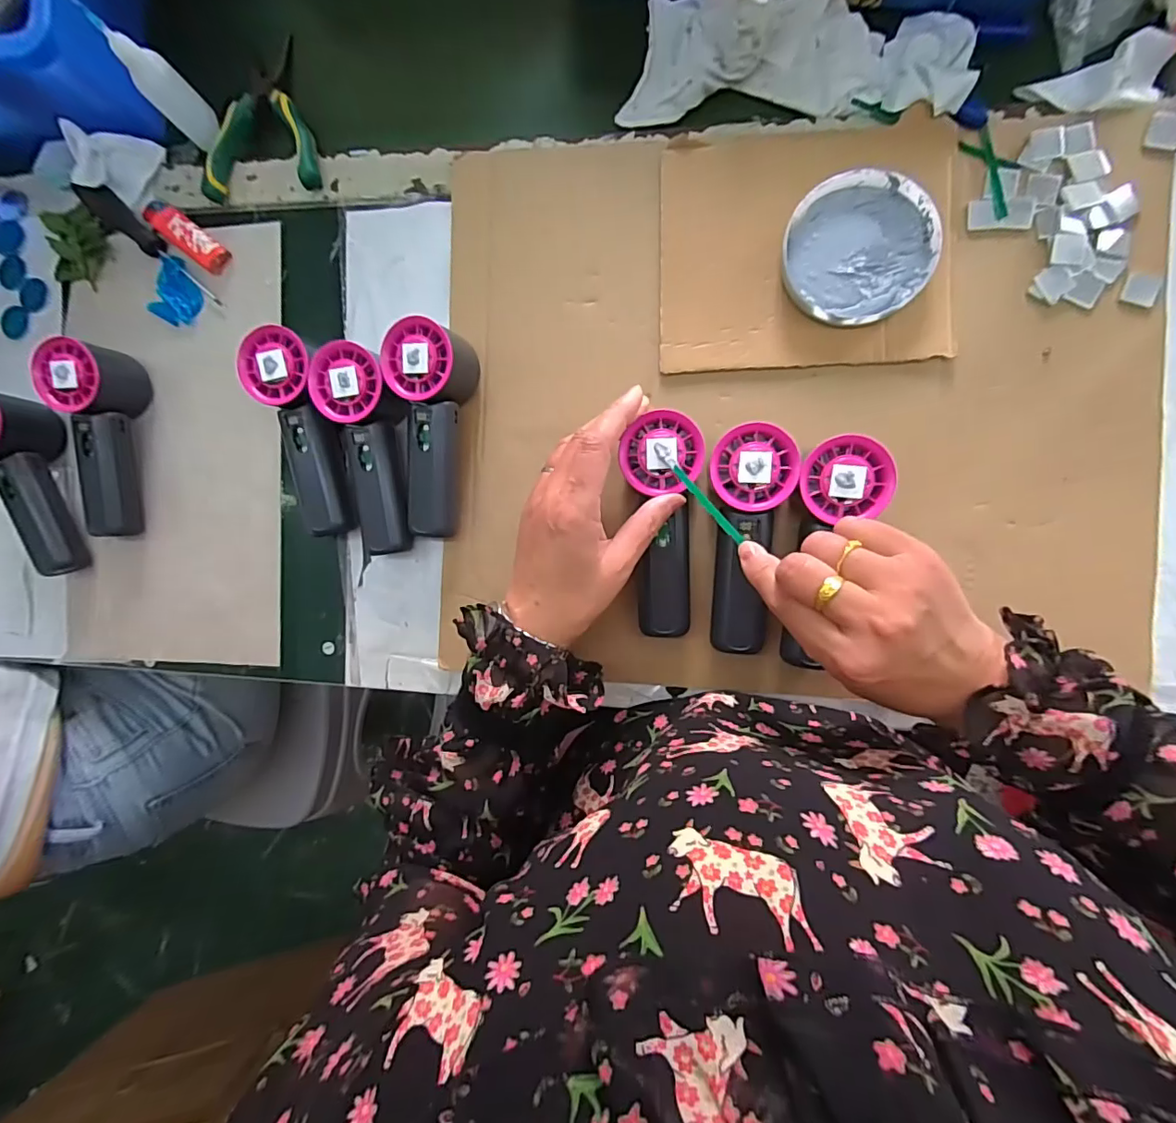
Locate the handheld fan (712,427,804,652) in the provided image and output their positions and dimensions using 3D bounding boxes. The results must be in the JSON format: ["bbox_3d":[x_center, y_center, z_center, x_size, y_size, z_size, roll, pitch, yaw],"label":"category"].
[{"bbox_3d":[0.114,-0.013,0.373,0.053,0.053,0.150,-1,91,8],"label":"handheld fan"}]

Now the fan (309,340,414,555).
[{"bbox_3d":[-0.162,-0.085,0.411,0.063,0.054,0.152,-15,89,8],"label":"fan"}]

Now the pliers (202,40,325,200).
[{"bbox_3d":[-0.273,-0.371,0.442,0.098,0.018,0.127,-2,91,8],"label":"pliers"}]

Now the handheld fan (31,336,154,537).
[{"bbox_3d":[-0.404,-0.099,0.442,0.047,0.058,0.153,-5,91,8],"label":"handheld fan"}]

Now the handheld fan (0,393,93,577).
[{"bbox_3d":[-0.488,-0.065,0.457,0.061,0.056,0.156,-9,90,8],"label":"handheld fan"}]

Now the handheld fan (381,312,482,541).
[{"bbox_3d":[-0.124,-0.097,0.405,0.057,0.056,0.154,9,93,8],"label":"handheld fan"}]

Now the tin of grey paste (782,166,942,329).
[{"bbox_3d":[0.190,-0.219,0.375,0.100,0.016,0.099,0,91,8],"label":"tin of grey paste"}]

